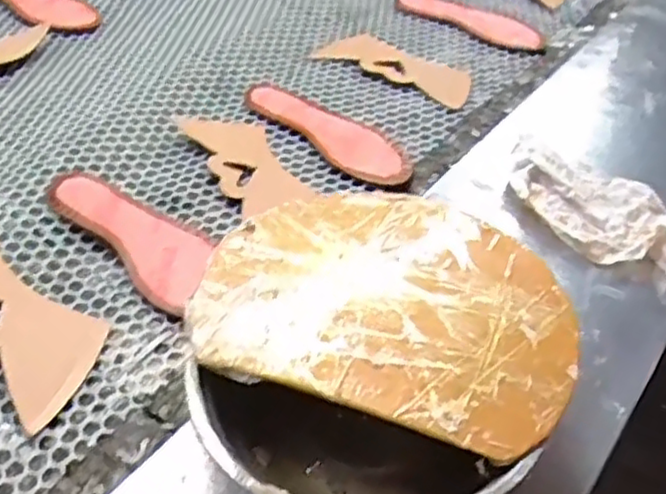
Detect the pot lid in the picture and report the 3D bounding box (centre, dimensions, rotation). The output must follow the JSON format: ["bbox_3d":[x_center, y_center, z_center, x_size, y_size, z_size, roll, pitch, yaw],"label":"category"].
[{"bbox_3d":[0.040,0.028,0.472,0.235,0.010,0.192,15,45,13],"label":"pot lid"}]

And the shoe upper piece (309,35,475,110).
[{"bbox_3d":[0.086,-0.228,0.890,0.212,0.007,0.091,26,51,26],"label":"shoe upper piece"}]

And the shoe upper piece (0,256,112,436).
[{"bbox_3d":[-0.263,0.041,0.552,0.214,0.037,0.092,30,52,28],"label":"shoe upper piece"}]

